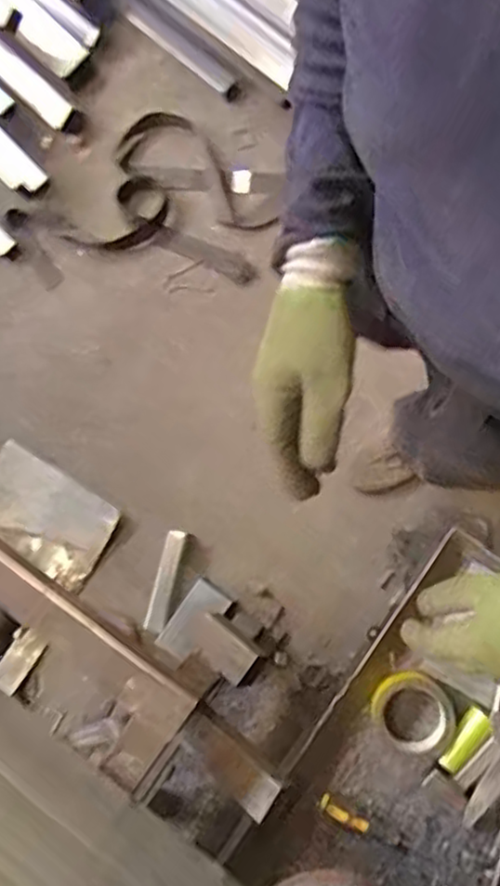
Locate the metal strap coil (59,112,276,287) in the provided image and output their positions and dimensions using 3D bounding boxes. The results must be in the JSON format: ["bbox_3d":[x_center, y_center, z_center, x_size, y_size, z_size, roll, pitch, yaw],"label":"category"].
[{"bbox_3d":[-0.142,-0.522,1.559,0.412,0.046,0.364,29,87,10],"label":"metal strap coil"}]

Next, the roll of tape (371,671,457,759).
[{"bbox_3d":[0.210,0.347,0.897,0.104,0.024,0.093,34,88,10],"label":"roll of tape"}]

